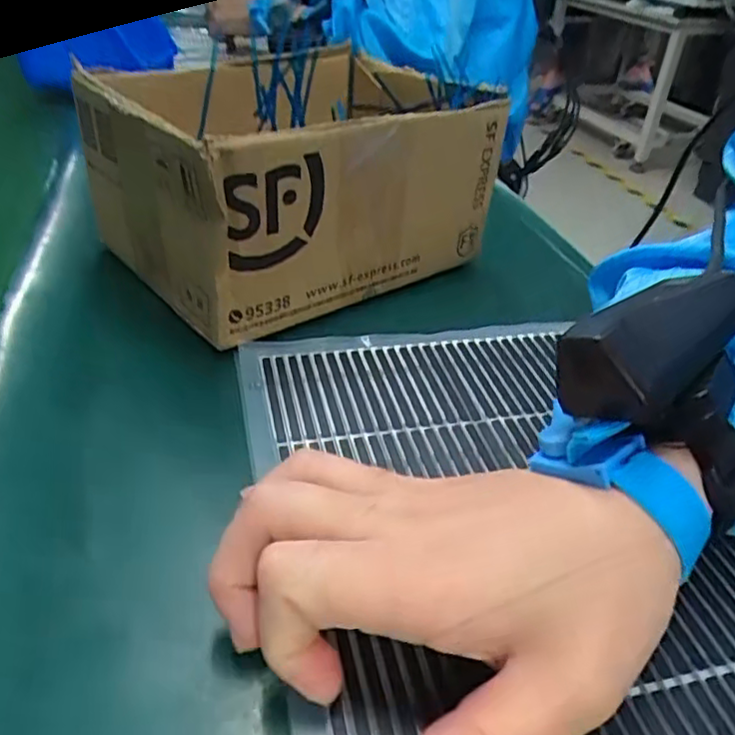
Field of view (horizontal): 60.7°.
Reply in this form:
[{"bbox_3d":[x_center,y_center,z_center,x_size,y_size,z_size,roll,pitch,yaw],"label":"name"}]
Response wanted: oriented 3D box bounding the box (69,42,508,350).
[{"bbox_3d":[-0.043,-0.112,0.376,0.190,0.103,0.151,-23,45,-33],"label":"box"}]

